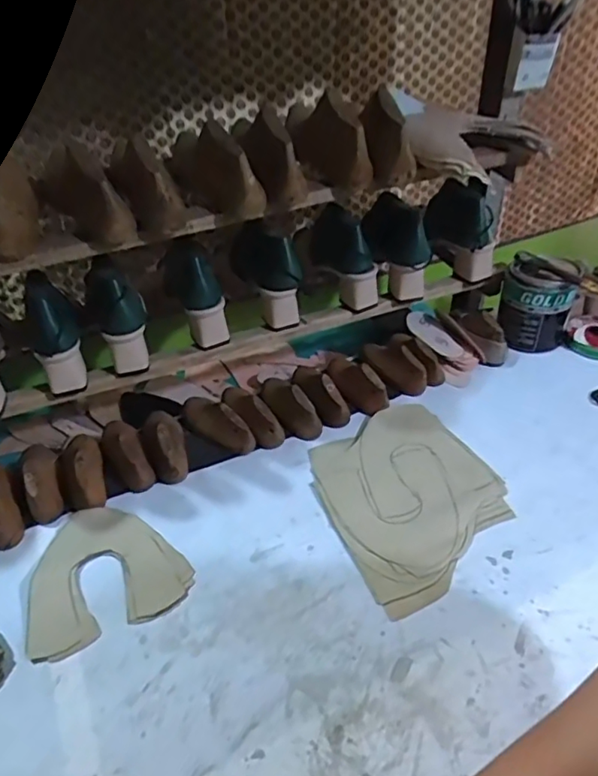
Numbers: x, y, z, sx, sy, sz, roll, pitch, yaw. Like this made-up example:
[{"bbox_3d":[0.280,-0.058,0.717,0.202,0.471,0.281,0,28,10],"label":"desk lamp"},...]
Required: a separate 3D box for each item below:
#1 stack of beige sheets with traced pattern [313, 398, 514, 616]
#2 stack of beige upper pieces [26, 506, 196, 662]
[{"bbox_3d":[0.138,0.129,0.726,0.219,0.010,0.265,-19,43,-18],"label":"stack of beige sheets with traced pattern"},{"bbox_3d":[-0.223,0.204,0.656,0.173,0.009,0.164,-18,43,-17],"label":"stack of beige upper pieces"}]

